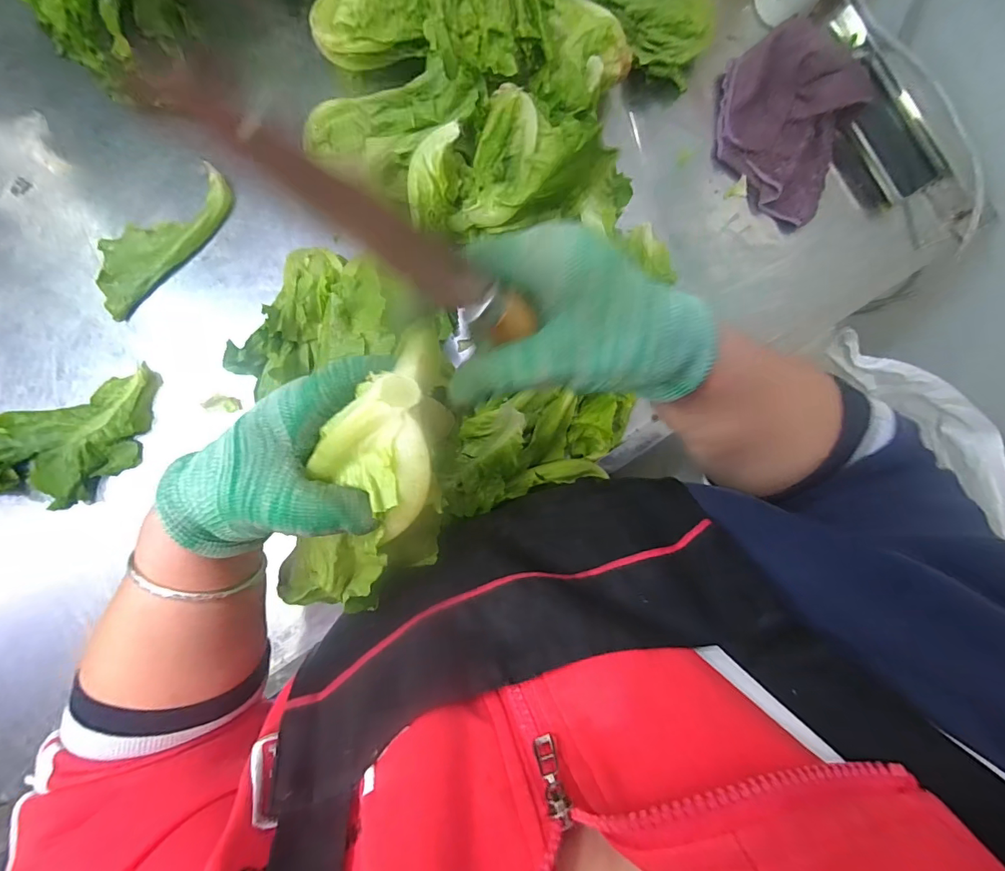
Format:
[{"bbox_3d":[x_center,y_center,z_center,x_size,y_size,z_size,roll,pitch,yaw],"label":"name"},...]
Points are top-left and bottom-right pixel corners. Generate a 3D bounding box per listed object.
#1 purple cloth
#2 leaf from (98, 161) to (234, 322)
[{"bbox_3d":[0.302,-0.333,0.481,0.159,0.032,0.142,37,115,5],"label":"purple cloth"},{"bbox_3d":[-0.343,-0.199,0.458,0.060,0.025,0.171,44,86,-2],"label":"leaf"}]

